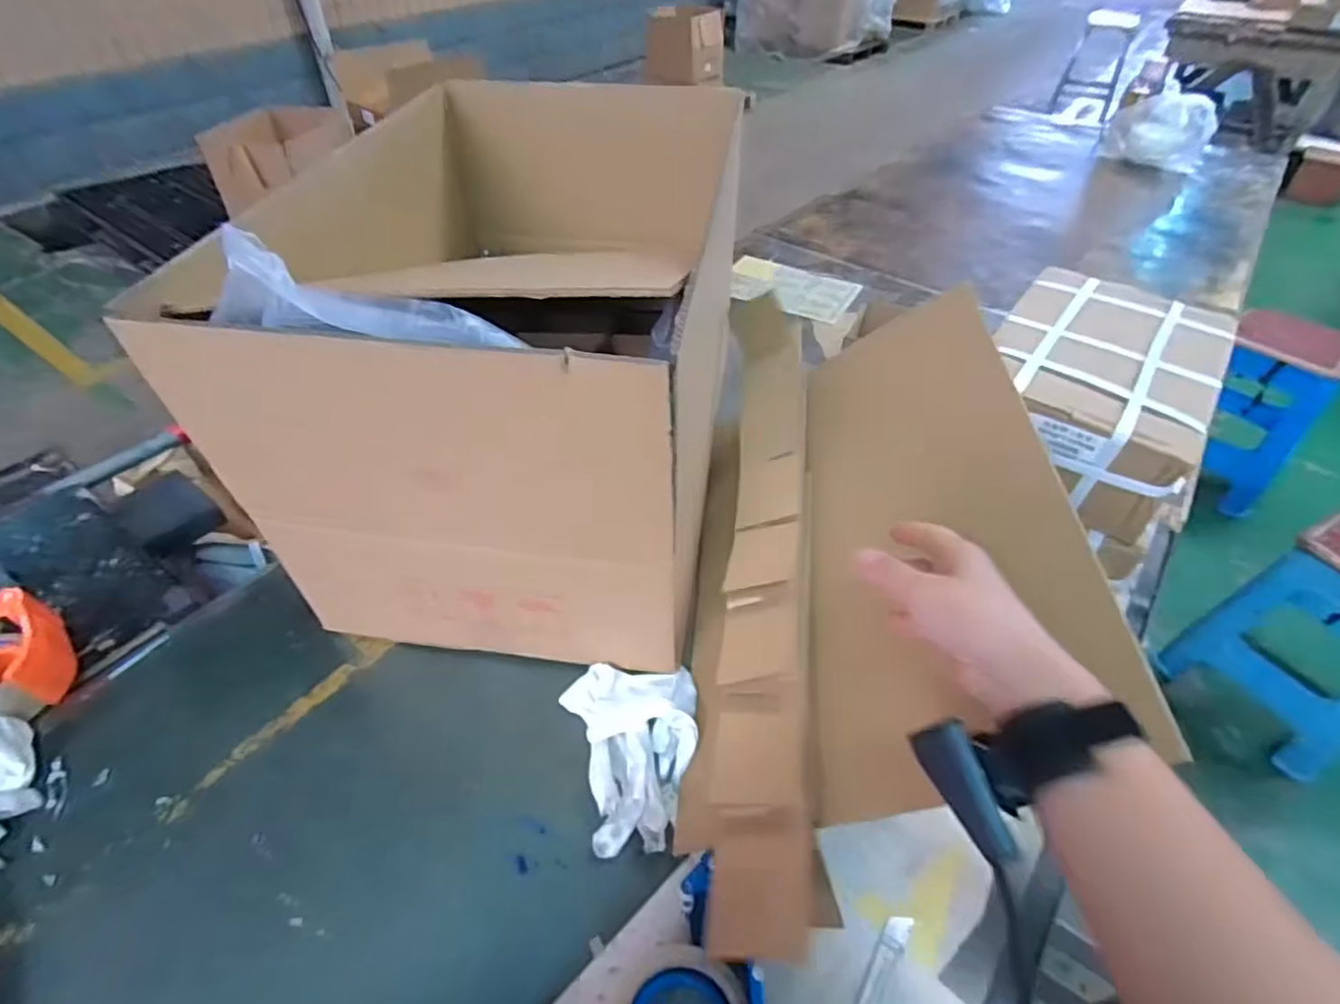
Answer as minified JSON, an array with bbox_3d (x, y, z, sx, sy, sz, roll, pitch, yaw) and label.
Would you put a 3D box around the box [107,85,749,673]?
[{"bbox_3d":[-0.156,-0.214,0.782,0.413,0.414,0.743,4,46,4],"label":"box"}]

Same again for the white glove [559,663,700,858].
[{"bbox_3d":[-0.041,0.231,0.607,0.131,0.039,0.172,0,46,0],"label":"white glove"}]

